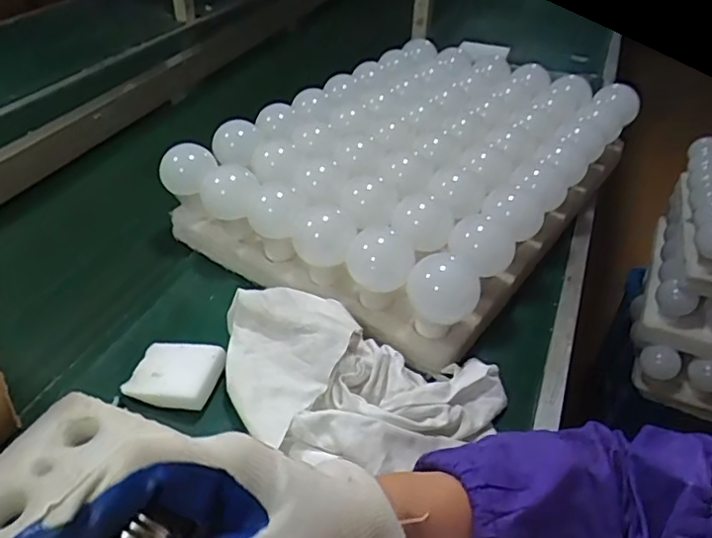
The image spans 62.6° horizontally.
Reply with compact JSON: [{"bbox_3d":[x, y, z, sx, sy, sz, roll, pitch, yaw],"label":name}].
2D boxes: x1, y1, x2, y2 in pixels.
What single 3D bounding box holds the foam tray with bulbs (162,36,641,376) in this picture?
[{"bbox_3d":[0.088,-0.147,0.746,0.383,0.097,0.531,25,45,27],"label":"foam tray with bulbs"}]

